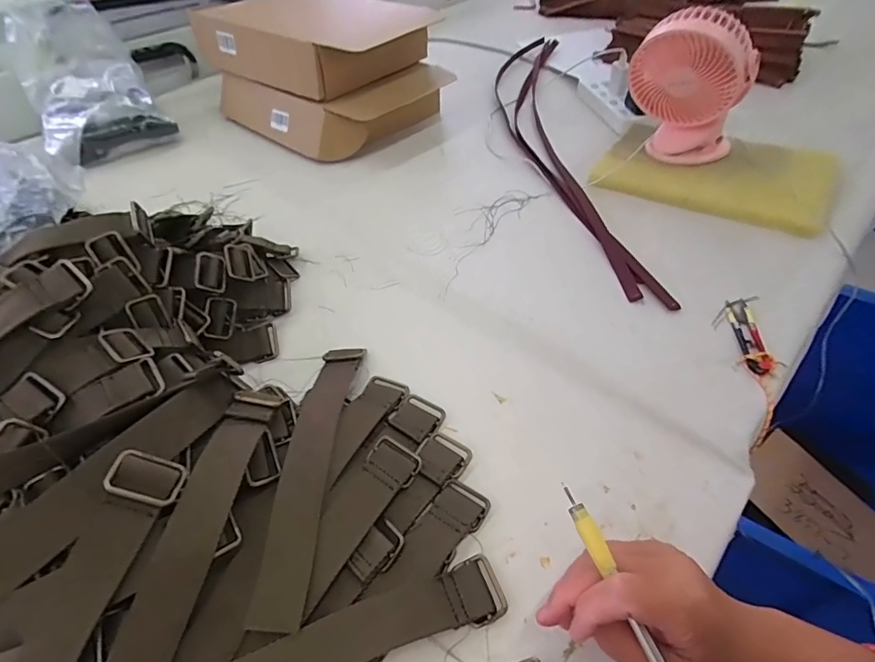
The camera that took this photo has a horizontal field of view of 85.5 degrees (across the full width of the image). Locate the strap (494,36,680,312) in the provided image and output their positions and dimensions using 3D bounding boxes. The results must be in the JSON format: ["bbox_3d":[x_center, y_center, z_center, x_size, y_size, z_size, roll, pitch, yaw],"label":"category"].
[{"bbox_3d":[0.189,-0.334,0.793,0.144,0.015,0.833,-2,50,2],"label":"strap"}]

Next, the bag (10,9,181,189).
[{"bbox_3d":[-0.610,-0.423,0.816,0.195,0.179,0.222,-31,55,-21],"label":"bag"}]

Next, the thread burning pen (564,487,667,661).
[{"bbox_3d":[0.109,0.156,0.275,0.011,0.007,0.132,-21,69,-14],"label":"thread burning pen"}]

